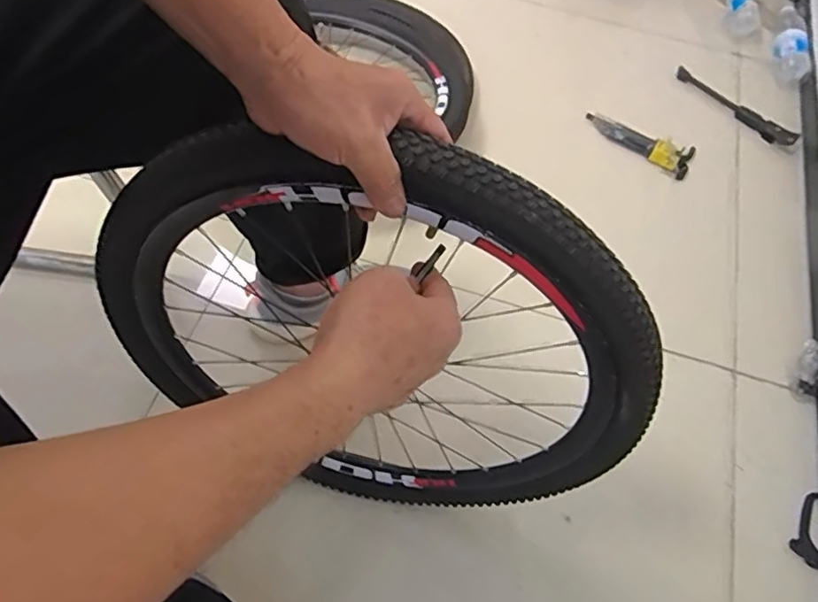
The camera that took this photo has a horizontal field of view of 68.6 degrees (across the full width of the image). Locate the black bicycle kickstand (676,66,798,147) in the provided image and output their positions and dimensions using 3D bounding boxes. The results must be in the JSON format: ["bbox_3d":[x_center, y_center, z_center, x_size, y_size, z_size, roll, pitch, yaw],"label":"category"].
[{"bbox_3d":[0.646,-0.389,1.194,0.047,0.023,0.269,-34,68,-22],"label":"black bicycle kickstand"}]

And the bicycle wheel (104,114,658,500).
[{"bbox_3d":[-0.039,0.060,0.572,0.498,0.478,0.152,13,63,3],"label":"bicycle wheel"}]

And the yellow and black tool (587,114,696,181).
[{"bbox_3d":[0.436,-0.306,1.135,0.210,0.044,0.080,36,63,15],"label":"yellow and black tool"}]

